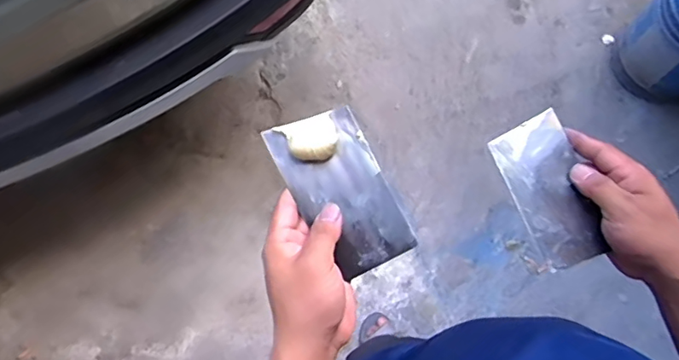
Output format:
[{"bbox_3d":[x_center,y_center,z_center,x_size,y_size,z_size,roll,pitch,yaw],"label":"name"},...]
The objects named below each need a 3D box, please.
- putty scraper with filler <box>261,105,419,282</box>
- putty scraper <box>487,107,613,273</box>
[{"bbox_3d":[0.005,0.006,0.429,0.072,0.025,0.137,-36,93,-10],"label":"putty scraper with filler"},{"bbox_3d":[0.191,0.008,0.475,0.072,0.009,0.131,-21,77,-8],"label":"putty scraper"}]

